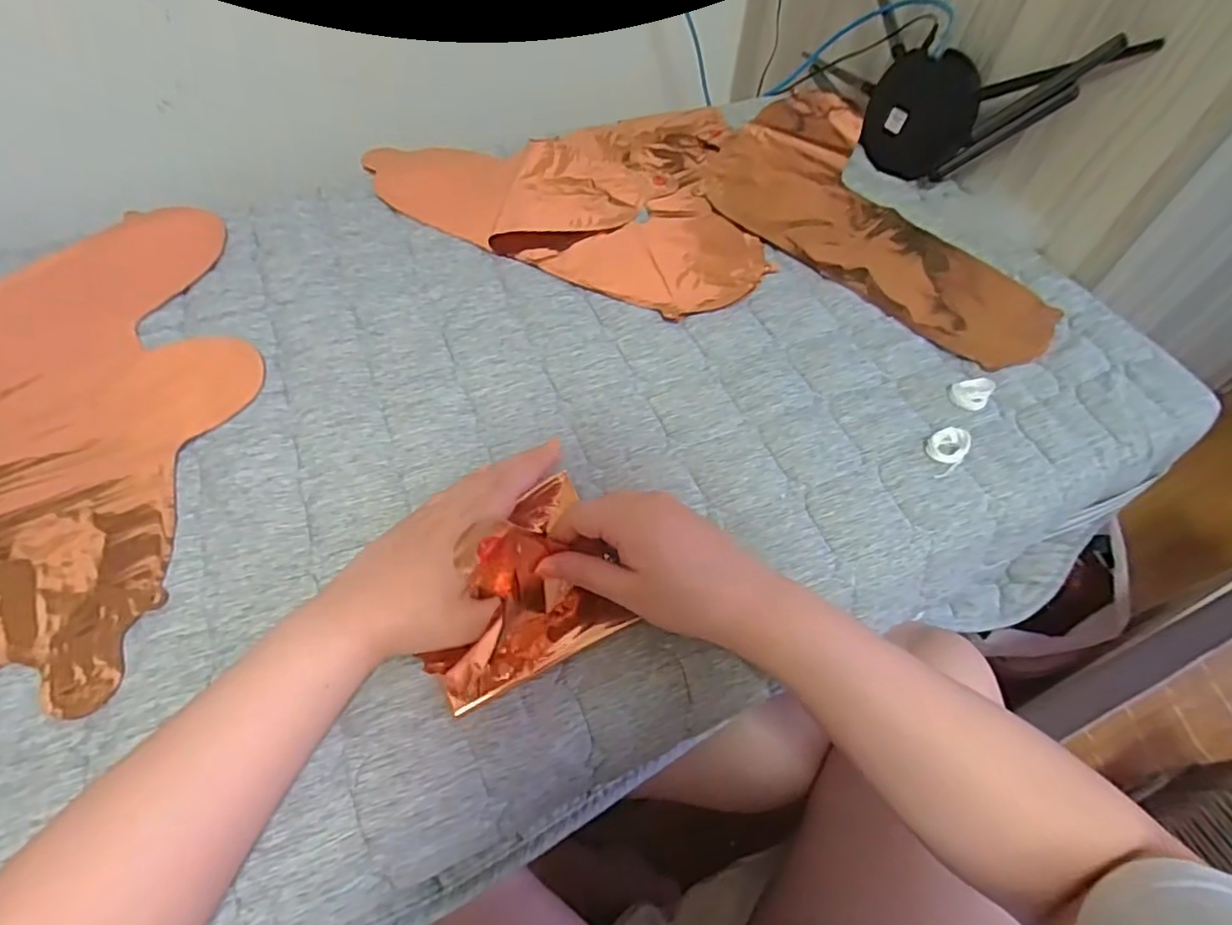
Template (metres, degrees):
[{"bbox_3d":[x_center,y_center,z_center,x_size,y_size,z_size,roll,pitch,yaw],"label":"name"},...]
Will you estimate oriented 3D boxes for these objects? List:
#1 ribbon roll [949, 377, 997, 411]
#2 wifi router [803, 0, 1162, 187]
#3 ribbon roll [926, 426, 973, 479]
[{"bbox_3d":[0.283,-0.057,0.485,0.028,0.016,0.030,1,58,-2],"label":"ribbon roll"},{"bbox_3d":[0.317,-0.378,0.615,0.034,0.161,0.322,-5,47,-32],"label":"wifi router"},{"bbox_3d":[0.248,-0.010,0.459,0.028,0.006,0.048,38,64,19],"label":"ribbon roll"}]

